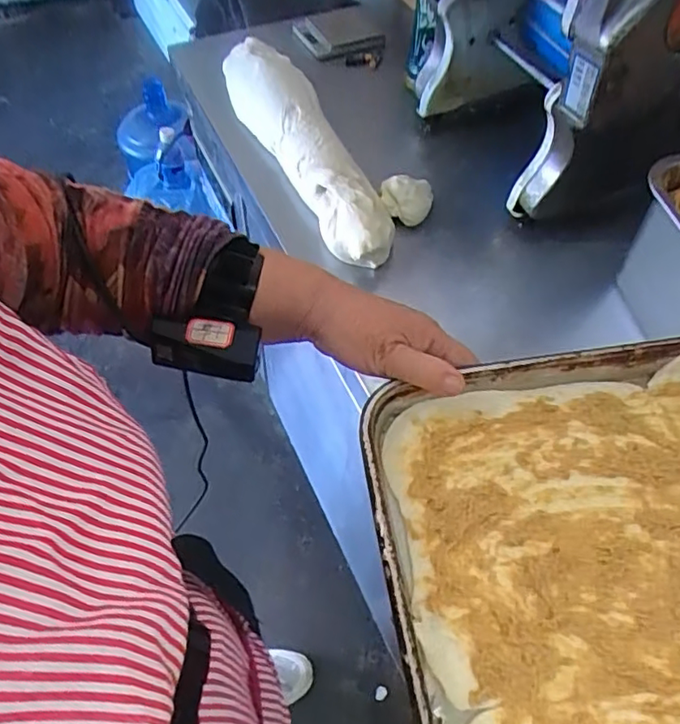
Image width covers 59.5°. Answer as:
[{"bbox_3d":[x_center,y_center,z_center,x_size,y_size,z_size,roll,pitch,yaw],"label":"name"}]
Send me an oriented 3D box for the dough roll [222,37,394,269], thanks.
[{"bbox_3d":[-0.058,-0.305,0.787,0.107,0.061,0.460,-20,60,-14],"label":"dough roll"}]

